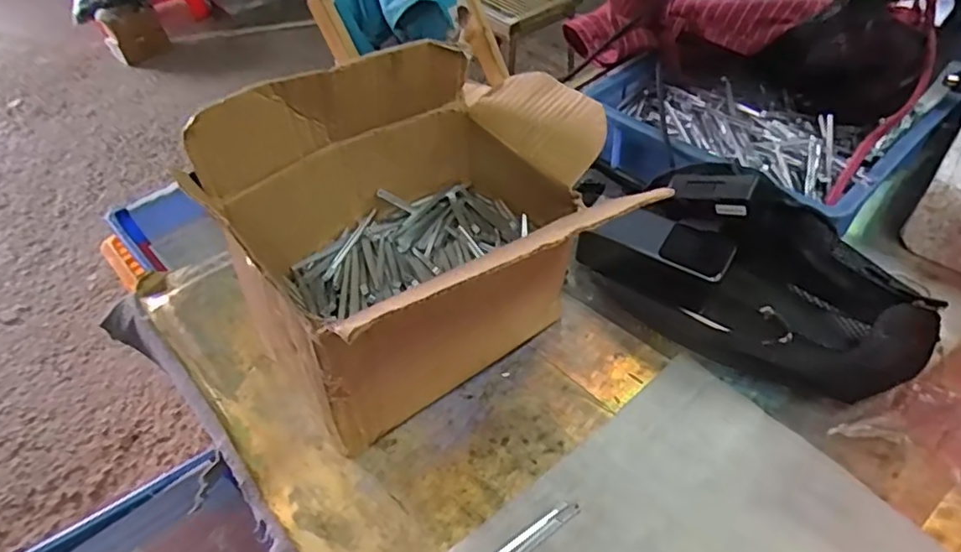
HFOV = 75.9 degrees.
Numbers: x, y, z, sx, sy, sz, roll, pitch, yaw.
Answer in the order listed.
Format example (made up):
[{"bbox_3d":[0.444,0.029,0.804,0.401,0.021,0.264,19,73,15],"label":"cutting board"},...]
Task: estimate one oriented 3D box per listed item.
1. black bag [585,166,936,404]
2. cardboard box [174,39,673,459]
[{"bbox_3d":[0.227,0.002,0.530,0.284,0.095,0.133,29,54,26],"label":"black bag"},{"bbox_3d":[-0.045,-0.030,0.465,0.249,0.224,0.164,-28,53,-23],"label":"cardboard box"}]

